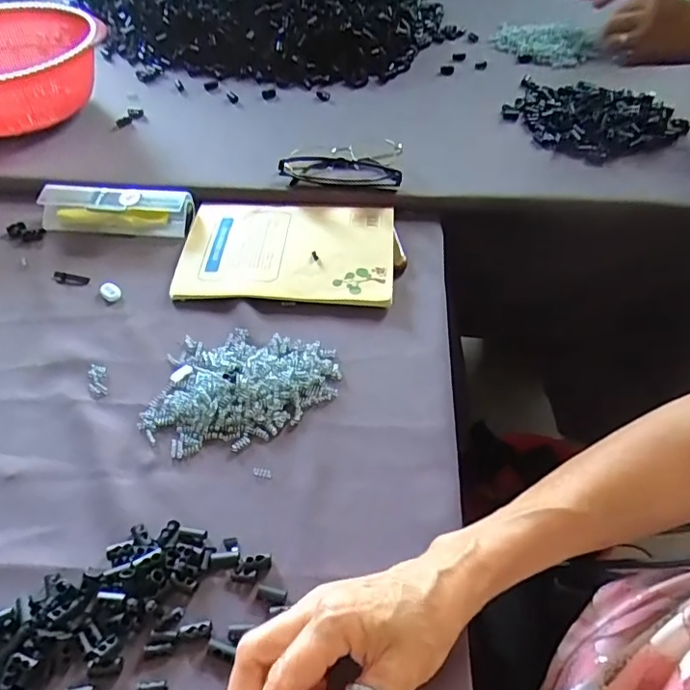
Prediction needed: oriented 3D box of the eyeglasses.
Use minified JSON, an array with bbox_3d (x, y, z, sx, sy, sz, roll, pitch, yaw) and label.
[{"bbox_3d":[-0.003,-0.198,0.583,0.125,0.032,0.060,4,52,5],"label":"eyeglasses"}]

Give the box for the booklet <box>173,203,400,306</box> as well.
[{"bbox_3d":[-0.058,-0.097,0.529,0.207,0.016,0.136,1,51,4],"label":"booklet"}]

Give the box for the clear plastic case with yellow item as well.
[{"bbox_3d":[-0.241,-0.144,0.562,0.153,0.031,0.044,5,52,6],"label":"clear plastic case with yellow item"}]

